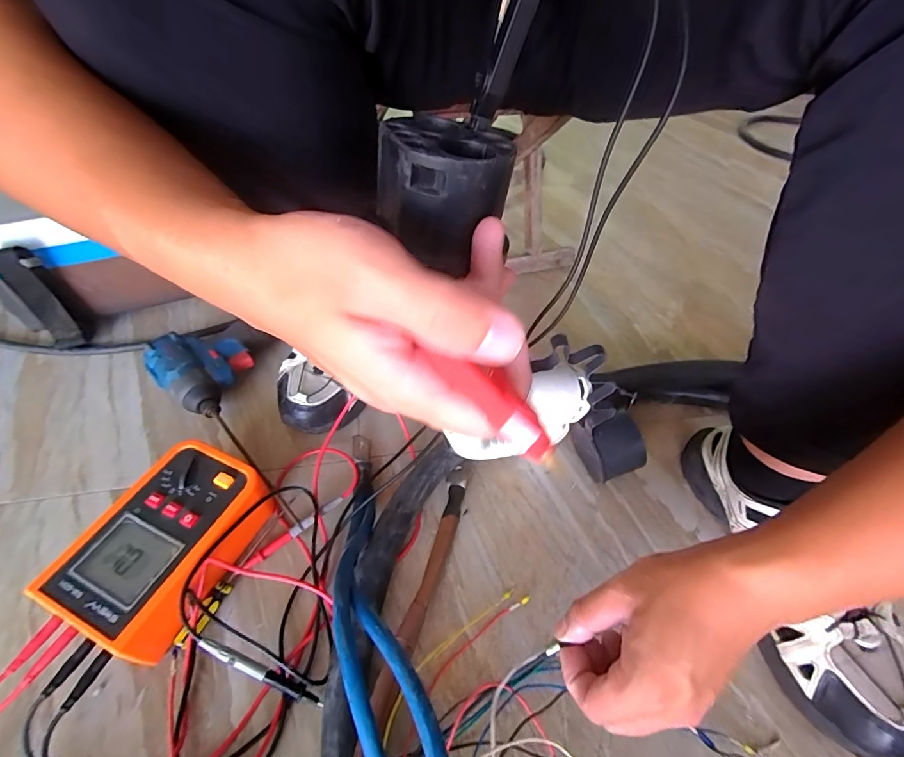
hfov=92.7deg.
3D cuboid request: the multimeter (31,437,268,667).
[{"bbox_3d":[-0.245,0.146,0.381,0.110,0.064,0.154,19,52,13],"label":"multimeter"}]

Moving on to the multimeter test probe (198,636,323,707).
[{"bbox_3d":[-0.146,0.226,0.331,0.102,0.012,0.010,30,52,-4],"label":"multimeter test probe"}]

